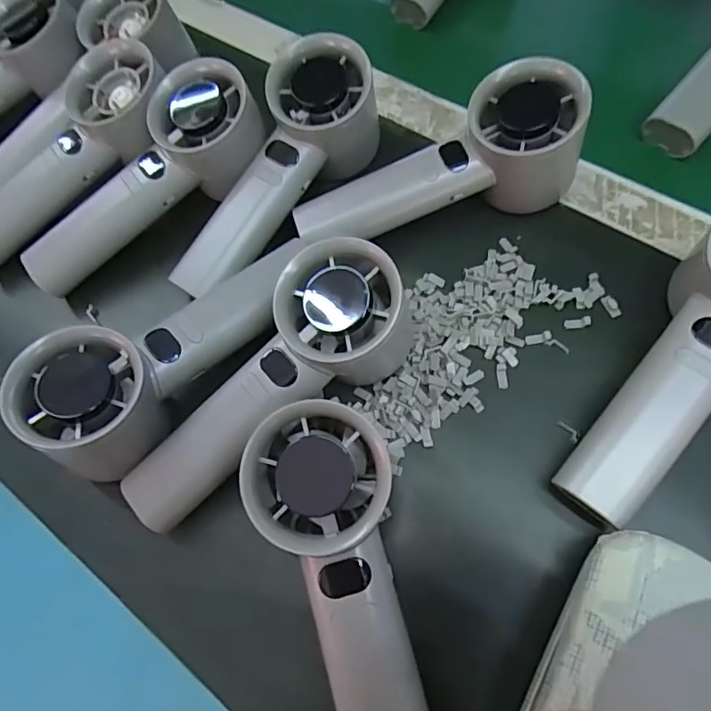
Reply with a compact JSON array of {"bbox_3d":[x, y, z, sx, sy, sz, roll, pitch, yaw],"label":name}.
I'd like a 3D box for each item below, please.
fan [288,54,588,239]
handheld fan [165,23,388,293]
[{"bbox_3d":[0.044,-0.097,0.284,0.152,0.064,0.042,-21,63,9],"label":"fan"},{"bbox_3d":[-0.045,-0.098,0.297,0.051,0.064,0.158,35,87,18],"label":"handheld fan"}]

